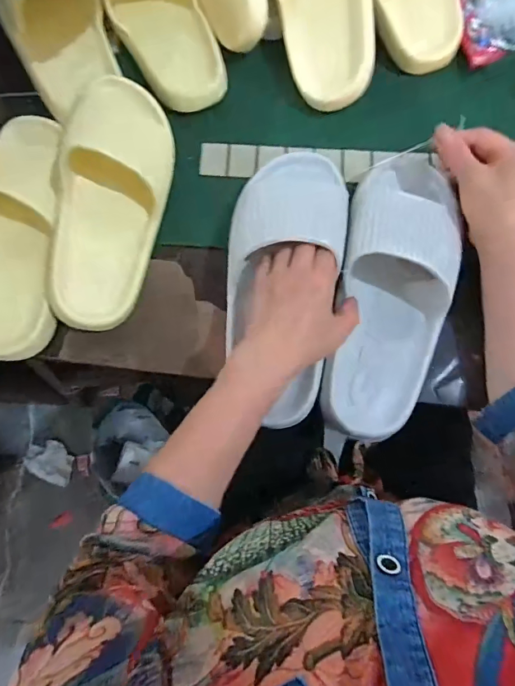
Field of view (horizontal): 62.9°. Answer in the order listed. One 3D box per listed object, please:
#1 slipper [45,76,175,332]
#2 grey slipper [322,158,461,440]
[{"bbox_3d":[-0.144,-0.140,0.391,0.095,0.071,0.249,9,79,2],"label":"slipper"},{"bbox_3d":[0.128,-0.050,0.392,0.102,0.059,0.273,12,82,3],"label":"grey slipper"}]

